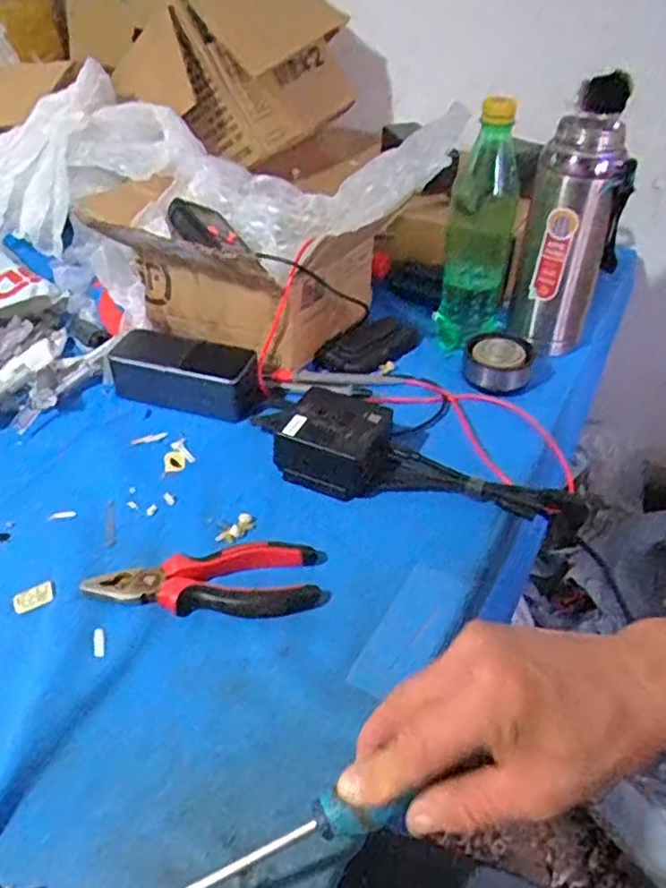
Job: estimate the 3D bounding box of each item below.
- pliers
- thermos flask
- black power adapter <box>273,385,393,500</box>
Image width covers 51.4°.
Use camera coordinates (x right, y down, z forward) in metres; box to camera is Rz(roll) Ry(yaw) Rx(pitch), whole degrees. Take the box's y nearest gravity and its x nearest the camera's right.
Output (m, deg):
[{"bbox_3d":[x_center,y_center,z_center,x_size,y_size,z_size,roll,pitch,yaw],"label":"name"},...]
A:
[{"bbox_3d":[-0.083,0.095,0.470,0.155,0.019,0.051,-6,39,-11],"label":"pliers"},{"bbox_3d":[0.233,-0.209,0.679,0.087,0.222,0.088,14,41,15],"label":"thermos flask"},{"bbox_3d":[0.003,-0.002,0.559,0.083,0.052,0.064,16,41,16],"label":"black power adapter"}]

